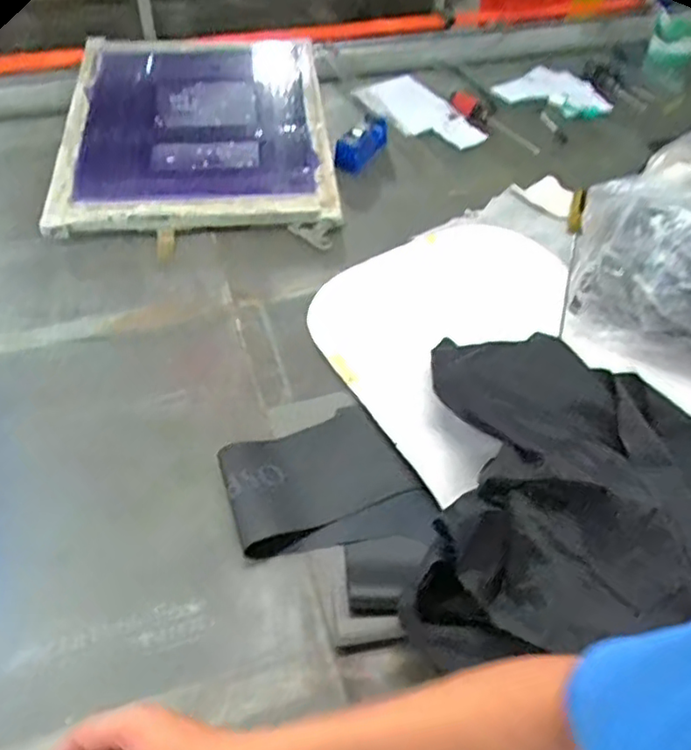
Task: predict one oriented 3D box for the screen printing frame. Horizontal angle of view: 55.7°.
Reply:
[{"bbox_3d":[-0.257,-0.458,1.197,0.480,0.050,0.562,-2,59,-6],"label":"screen printing frame"}]

